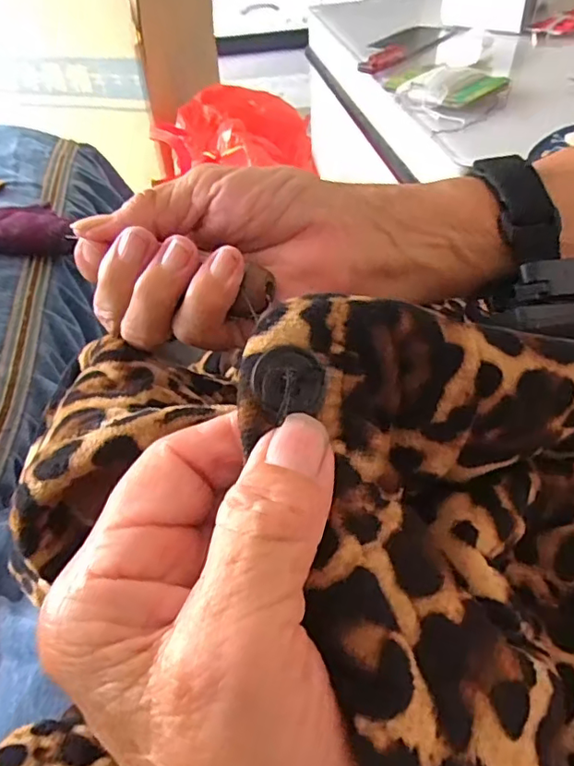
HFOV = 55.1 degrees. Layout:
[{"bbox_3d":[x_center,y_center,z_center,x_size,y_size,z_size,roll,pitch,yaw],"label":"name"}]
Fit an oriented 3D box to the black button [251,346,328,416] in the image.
[{"bbox_3d":[0.001,-0.001,0.146,0.020,0.004,0.018,-7,79,-17],"label":"black button"}]

